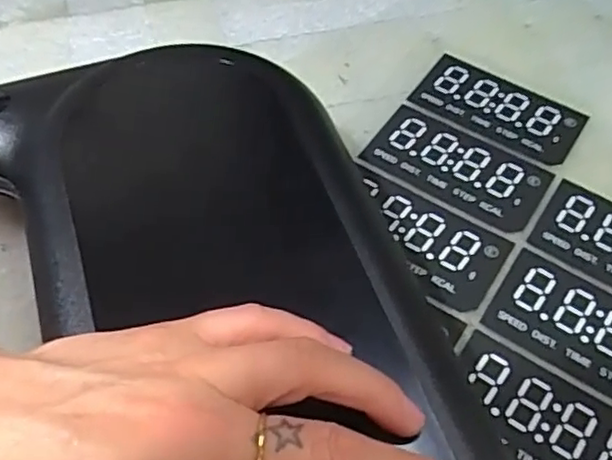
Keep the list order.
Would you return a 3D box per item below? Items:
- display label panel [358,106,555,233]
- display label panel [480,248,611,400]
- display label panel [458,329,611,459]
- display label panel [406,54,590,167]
[{"bbox_3d":[0.080,-0.034,0.338,0.090,0.004,0.049,29,60,18],"label":"display label panel"},{"bbox_3d":[0.129,0.046,0.282,0.090,0.004,0.048,30,60,18],"label":"display label panel"},{"bbox_3d":[0.100,0.081,0.257,0.090,0.004,0.048,30,60,18],"label":"display label panel"},{"bbox_3d":[0.109,-0.070,0.364,0.090,0.004,0.049,31,60,19],"label":"display label panel"}]

